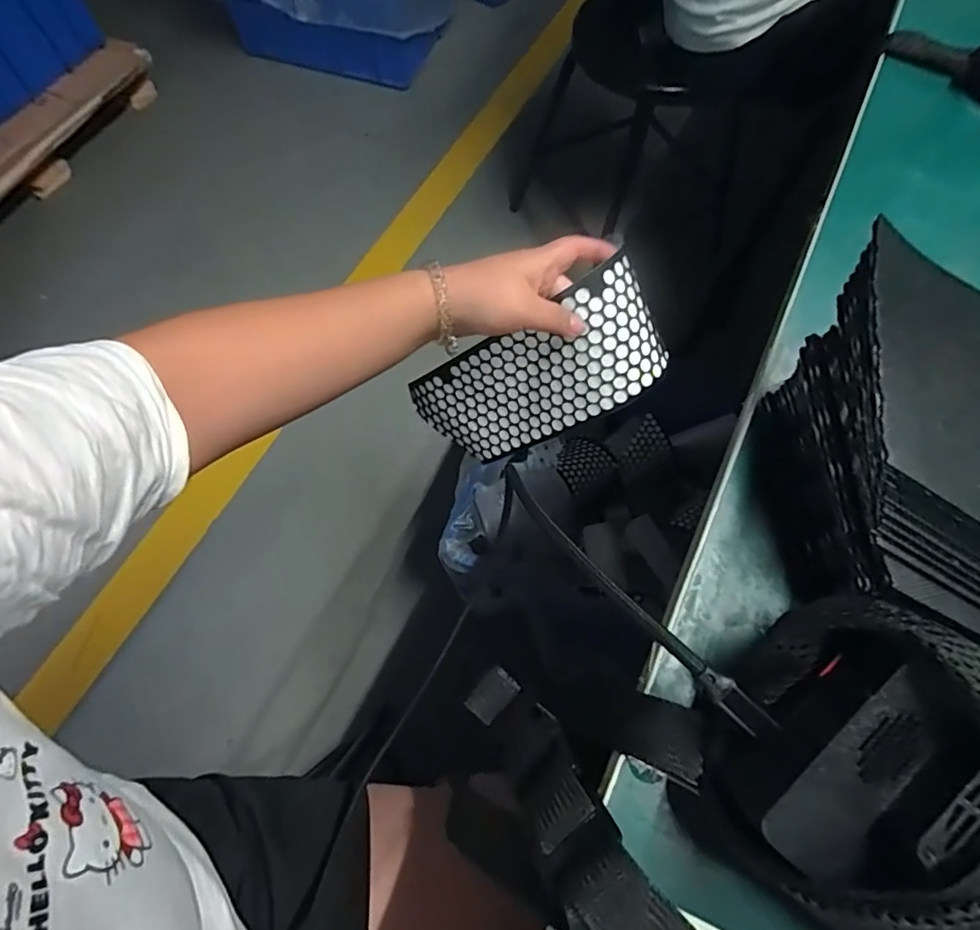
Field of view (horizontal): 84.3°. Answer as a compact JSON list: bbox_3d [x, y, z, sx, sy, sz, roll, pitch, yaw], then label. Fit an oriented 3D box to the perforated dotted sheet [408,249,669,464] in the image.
[{"bbox_3d":[0.033,-0.071,0.455,0.095,0.215,0.037,57,37,-14],"label":"perforated dotted sheet"}]

